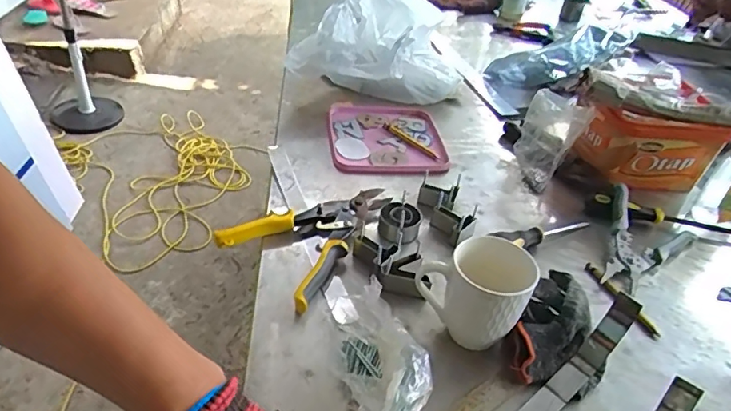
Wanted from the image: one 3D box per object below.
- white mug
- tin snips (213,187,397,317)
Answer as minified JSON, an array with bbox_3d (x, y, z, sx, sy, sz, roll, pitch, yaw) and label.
[{"bbox_3d":[0.115,0.090,0.557,0.111,0.116,0.078,29,43,25],"label":"white mug"},{"bbox_3d":[-0.083,0.028,0.668,0.143,0.033,0.214,22,40,18],"label":"tin snips"}]

